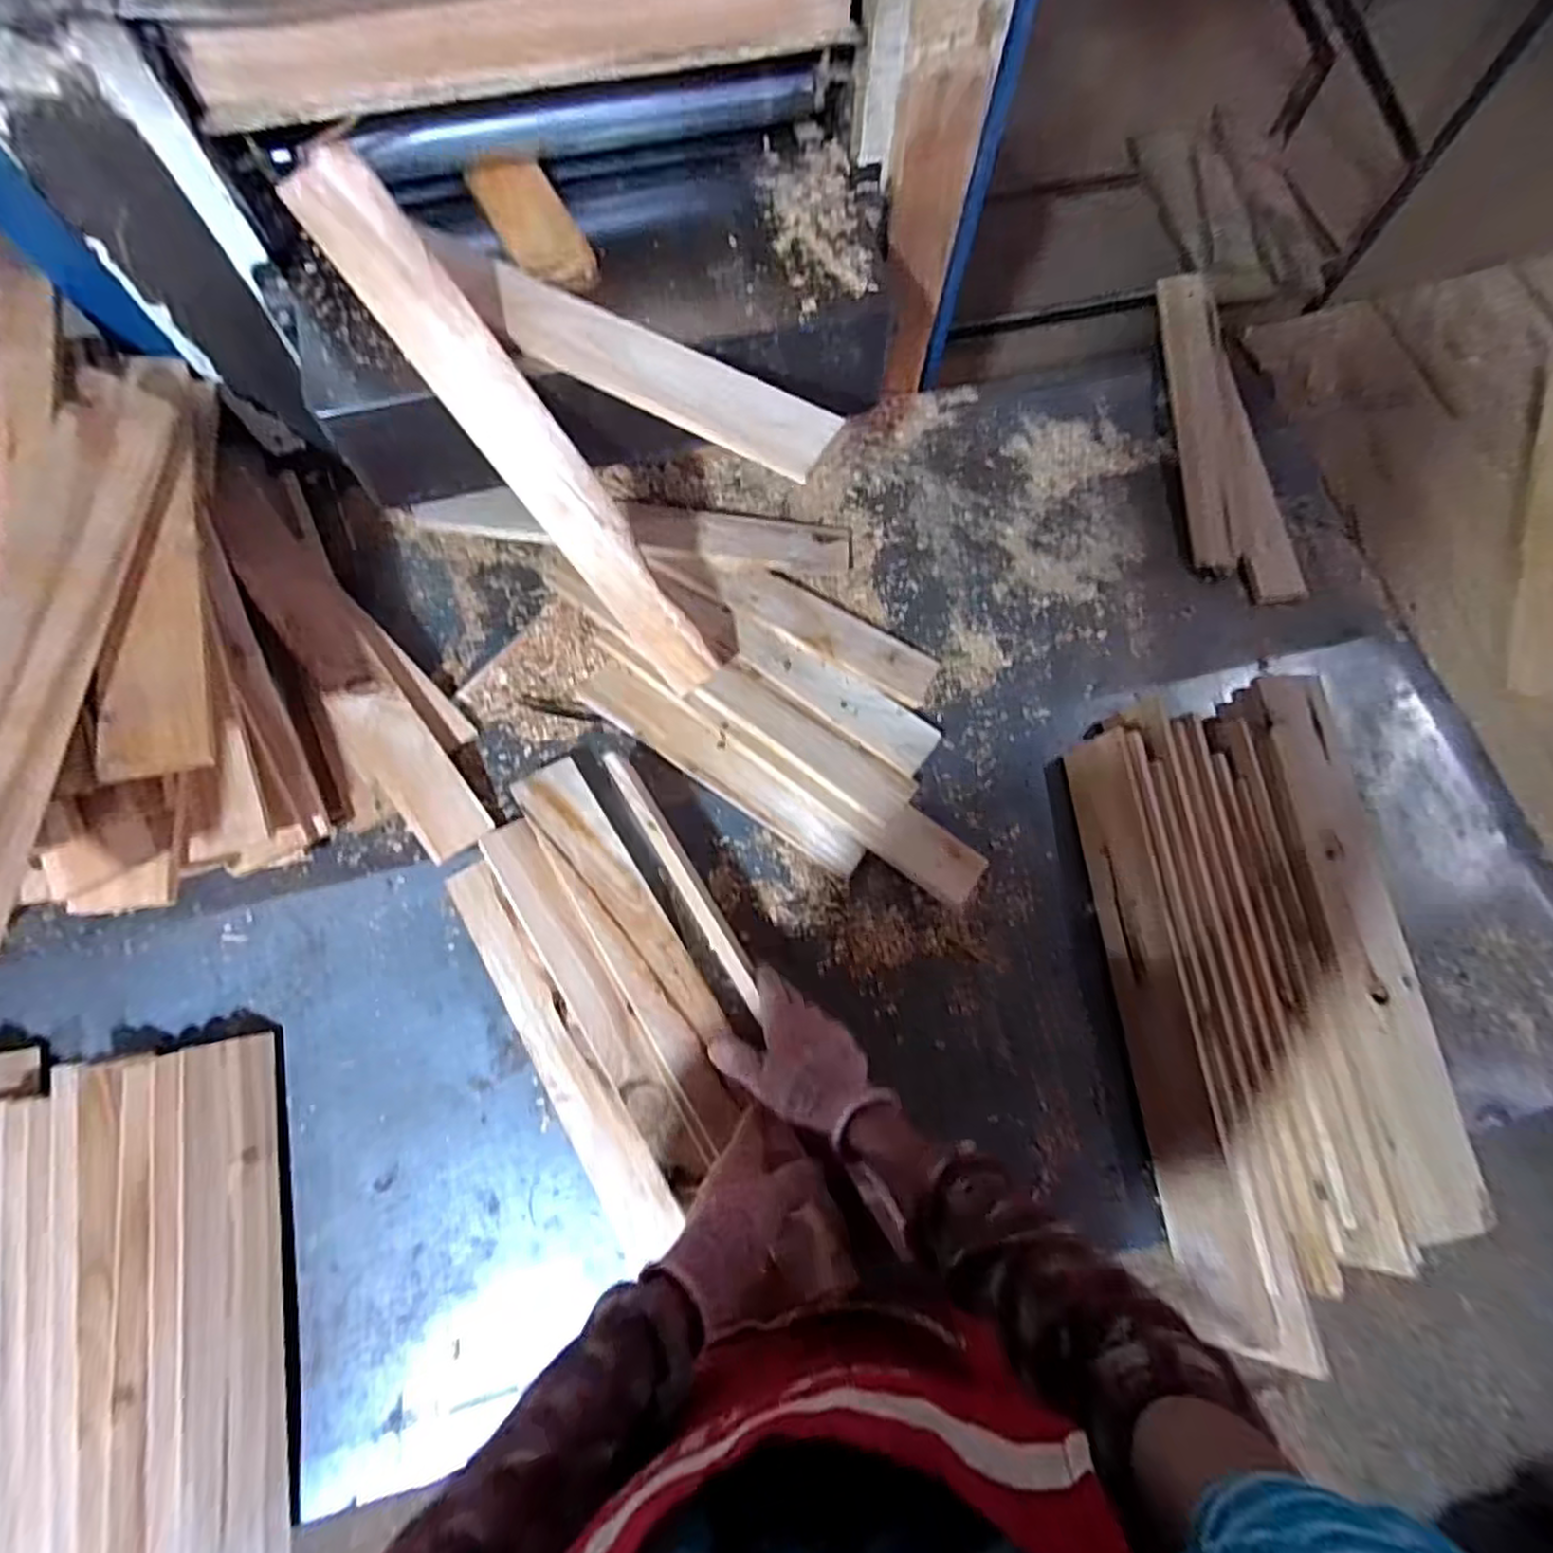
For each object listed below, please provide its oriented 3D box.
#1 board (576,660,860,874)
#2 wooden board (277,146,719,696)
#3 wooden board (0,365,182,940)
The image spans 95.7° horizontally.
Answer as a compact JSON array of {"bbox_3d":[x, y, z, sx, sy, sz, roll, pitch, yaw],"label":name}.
[{"bbox_3d":[-0.061,-0.011,0.760,0.354,0.012,0.056,34,94,10],"label":"board"},{"bbox_3d":[-0.213,-0.281,0.636,0.064,0.027,0.492,-44,119,-14],"label":"wooden board"},{"bbox_3d":[-0.546,-0.113,0.519,0.074,0.014,0.477,11,62,-32],"label":"wooden board"}]

